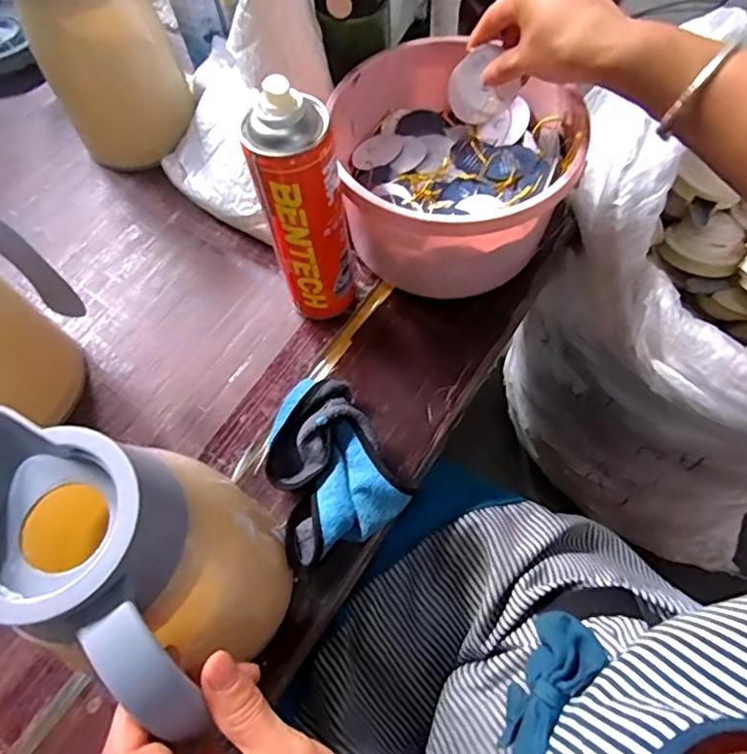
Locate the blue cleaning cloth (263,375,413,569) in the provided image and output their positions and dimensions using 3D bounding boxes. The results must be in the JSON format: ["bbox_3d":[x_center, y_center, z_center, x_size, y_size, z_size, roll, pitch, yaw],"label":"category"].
[{"bbox_3d":[-0.044,0.071,0.471,0.101,0.045,0.139,-27,65,-10],"label":"blue cleaning cloth"}]

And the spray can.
[{"bbox_3d":[-0.054,-0.129,0.462,0.060,0.230,0.056,-11,64,-2],"label":"spray can"}]

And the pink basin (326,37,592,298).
[{"bbox_3d":[0.072,-0.199,0.536,0.205,0.118,0.223,-1,64,3],"label":"pink basin"}]

